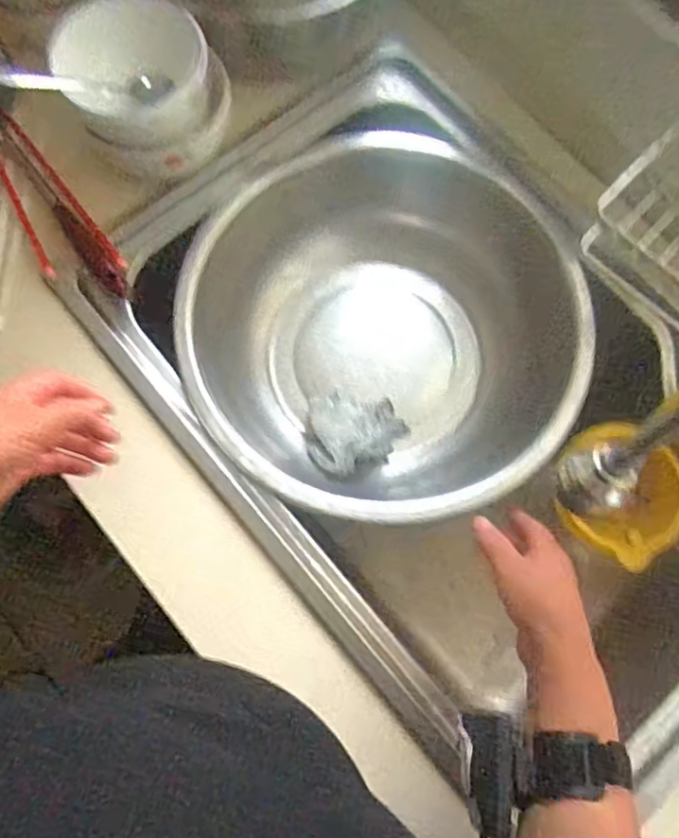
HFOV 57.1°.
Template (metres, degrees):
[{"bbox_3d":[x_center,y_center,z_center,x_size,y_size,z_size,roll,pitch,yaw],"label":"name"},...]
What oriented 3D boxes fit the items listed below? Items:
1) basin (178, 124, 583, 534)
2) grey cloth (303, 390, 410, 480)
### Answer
[{"bbox_3d":[0.043,-0.097,0.651,0.368,0.123,0.395,0,74,-1],"label":"basin"},{"bbox_3d":[0.018,0.009,0.652,0.108,0.046,0.084,-23,76,-7],"label":"grey cloth"}]

